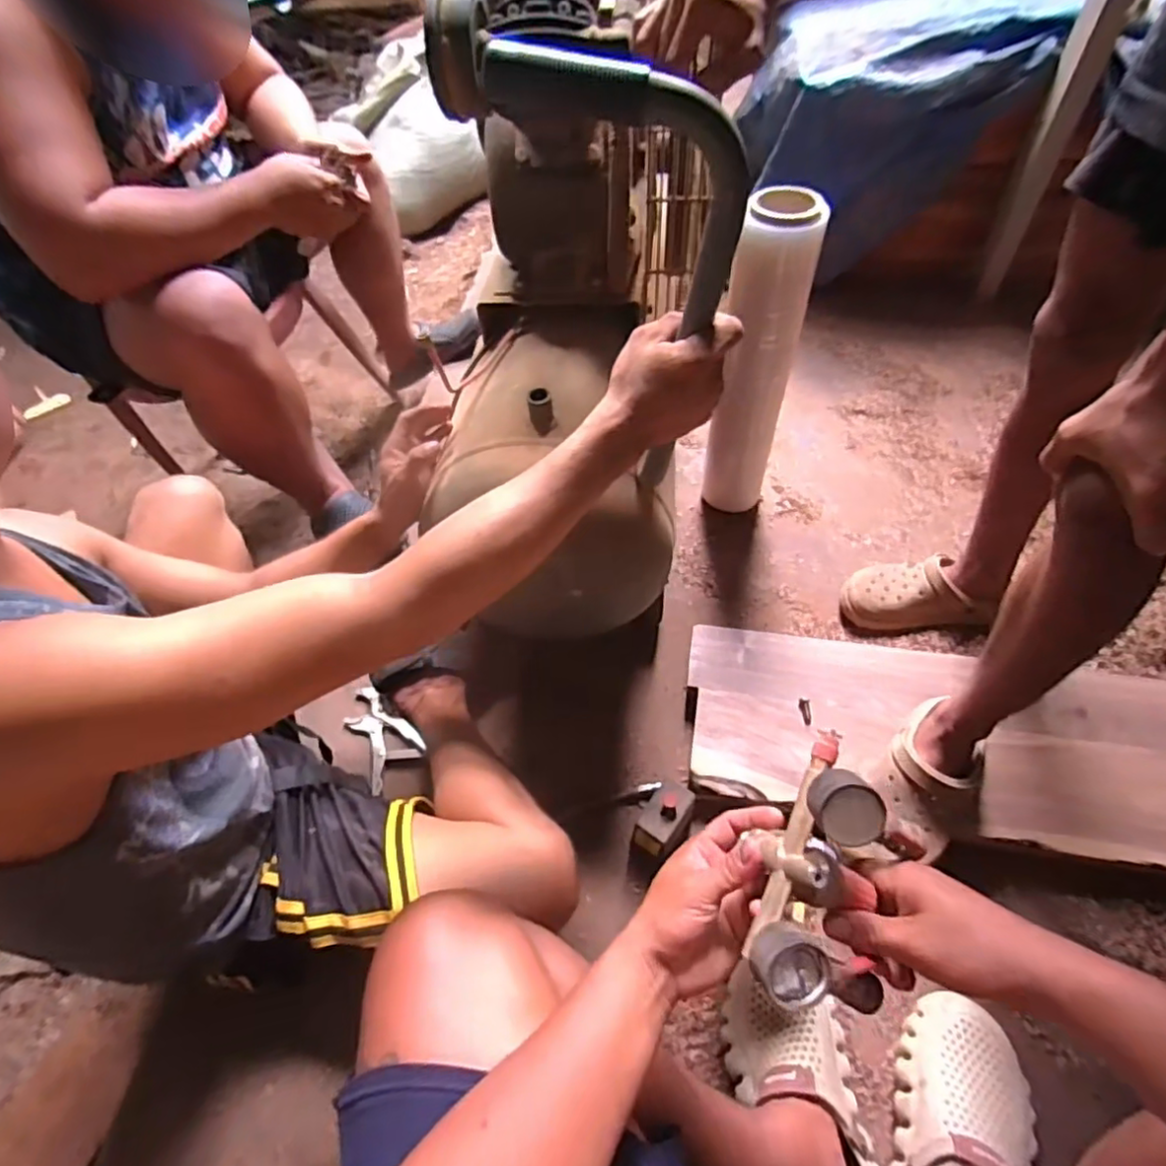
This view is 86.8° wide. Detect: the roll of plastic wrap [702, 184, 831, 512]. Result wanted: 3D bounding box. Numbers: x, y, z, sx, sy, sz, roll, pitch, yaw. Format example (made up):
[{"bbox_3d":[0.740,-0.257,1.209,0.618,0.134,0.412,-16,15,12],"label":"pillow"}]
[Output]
[{"bbox_3d":[0.271,-0.323,0.987,0.093,0.514,0.090,-39,60,-22],"label":"roll of plastic wrap"}]

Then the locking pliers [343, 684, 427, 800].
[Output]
[{"bbox_3d":[-0.320,0.232,0.948,0.094,0.016,0.162,-38,59,-21],"label":"locking pliers"}]

